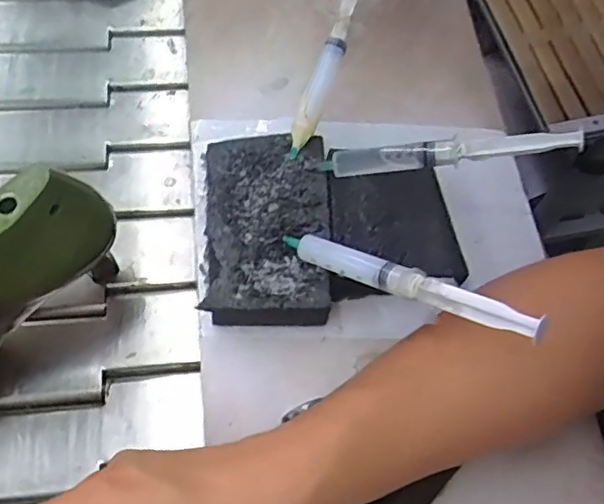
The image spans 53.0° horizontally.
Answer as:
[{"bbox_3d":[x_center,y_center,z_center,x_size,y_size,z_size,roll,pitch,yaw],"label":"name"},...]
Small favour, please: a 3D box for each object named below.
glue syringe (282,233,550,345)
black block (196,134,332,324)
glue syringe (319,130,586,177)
[{"bbox_3d":[0.054,0.015,0.339,0.163,0.014,0.021,20,64,39],"label":"glue syringe"},{"bbox_3d":[-0.023,-0.016,0.405,0.080,0.031,0.126,3,64,-5],"label":"black block"},{"bbox_3d":[0.091,-0.065,0.386,0.158,0.015,0.015,-3,65,17],"label":"glue syringe"}]

